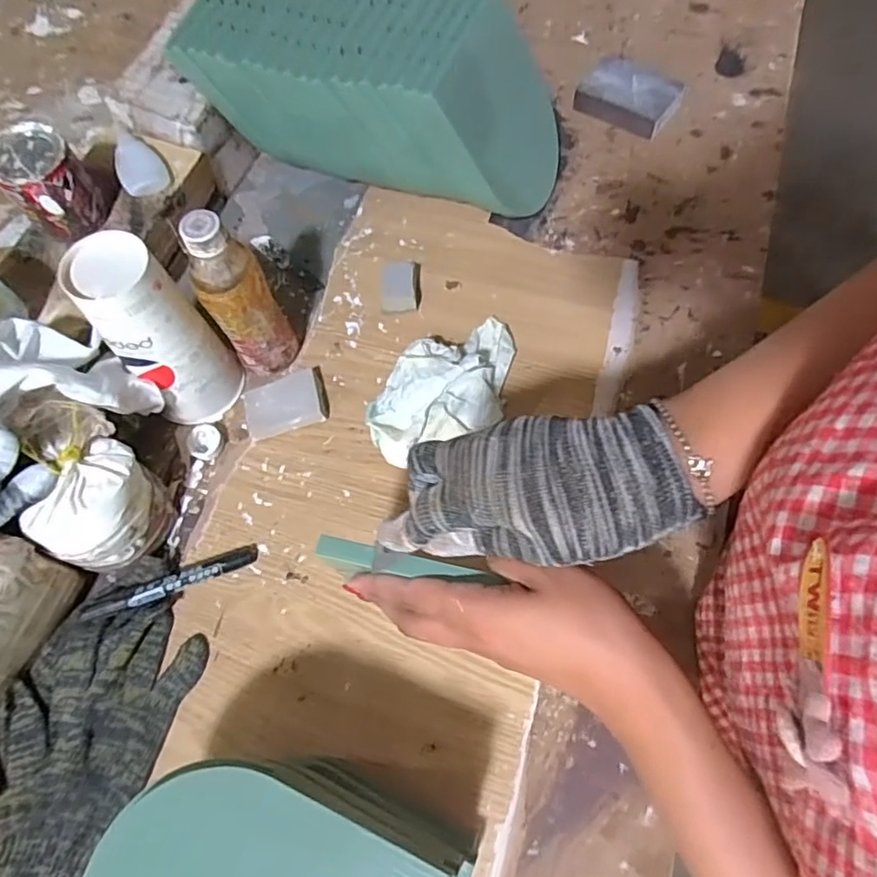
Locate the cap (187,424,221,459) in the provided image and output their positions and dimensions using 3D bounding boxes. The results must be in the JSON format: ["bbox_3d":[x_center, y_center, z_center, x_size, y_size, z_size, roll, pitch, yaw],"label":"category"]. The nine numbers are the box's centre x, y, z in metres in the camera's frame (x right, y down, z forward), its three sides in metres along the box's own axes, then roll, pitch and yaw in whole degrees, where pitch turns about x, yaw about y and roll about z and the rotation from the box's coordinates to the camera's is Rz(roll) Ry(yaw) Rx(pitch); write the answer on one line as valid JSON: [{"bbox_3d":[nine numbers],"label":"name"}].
[{"bbox_3d":[-0.208,0.002,0.533,0.030,0.007,0.029,0,67,1],"label":"cap"}]

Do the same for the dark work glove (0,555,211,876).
[{"bbox_3d":[-0.253,0.201,0.434,0.111,0.028,0.222,17,68,8],"label":"dark work glove"}]

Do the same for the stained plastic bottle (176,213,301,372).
[{"bbox_3d":[-0.160,-0.116,0.497,0.050,0.158,0.050,-2,67,0],"label":"stained plastic bottle"}]

